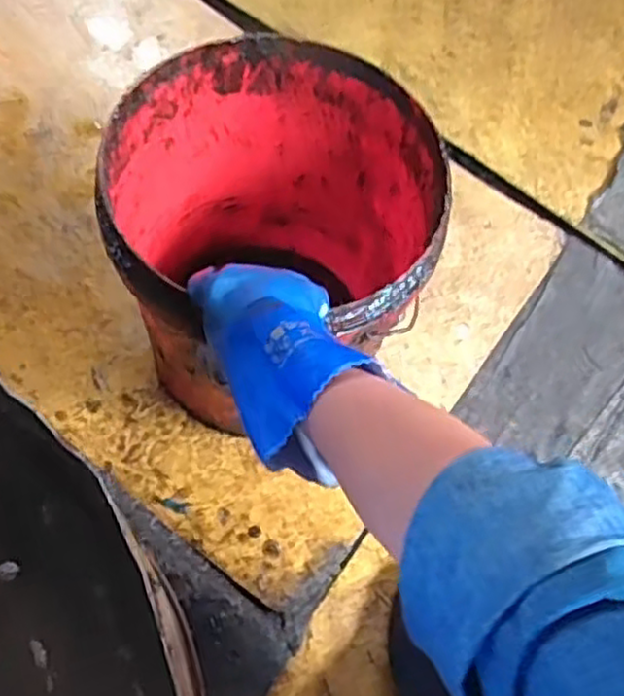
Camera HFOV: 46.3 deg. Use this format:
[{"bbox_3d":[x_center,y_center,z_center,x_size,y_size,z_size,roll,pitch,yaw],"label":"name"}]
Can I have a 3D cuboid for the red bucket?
[{"bbox_3d":[-0.038,-0.100,0.749,0.295,0.282,0.288,2,59,-3],"label":"red bucket"}]

